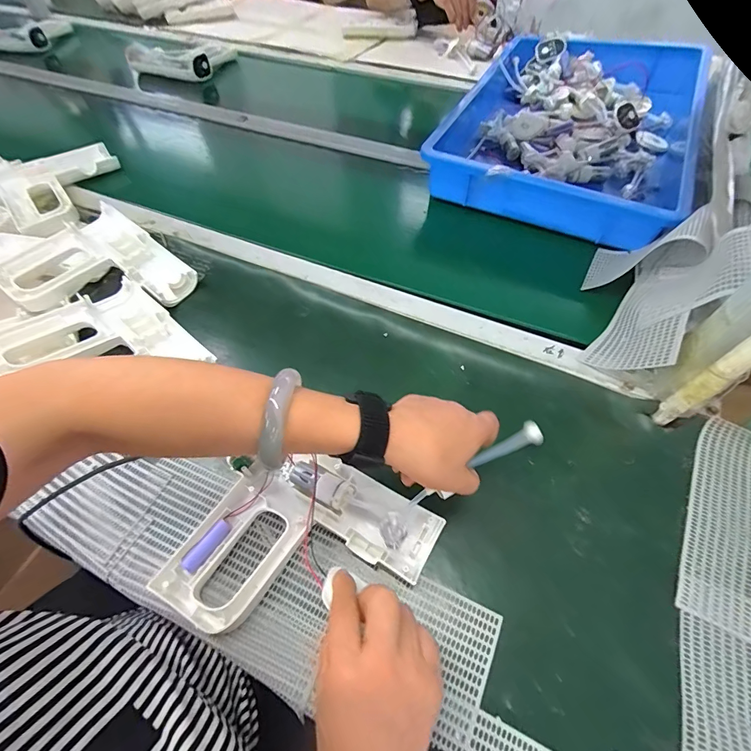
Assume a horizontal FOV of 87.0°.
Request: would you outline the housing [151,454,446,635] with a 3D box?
[{"bbox_3d":[-0.125,0.161,0.375,0.091,0.029,0.141,26,62,18],"label":"housing"}]

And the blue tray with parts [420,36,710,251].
[{"bbox_3d":[0.346,-0.446,0.699,0.368,0.080,0.517,21,60,15],"label":"blue tray with parts"}]

